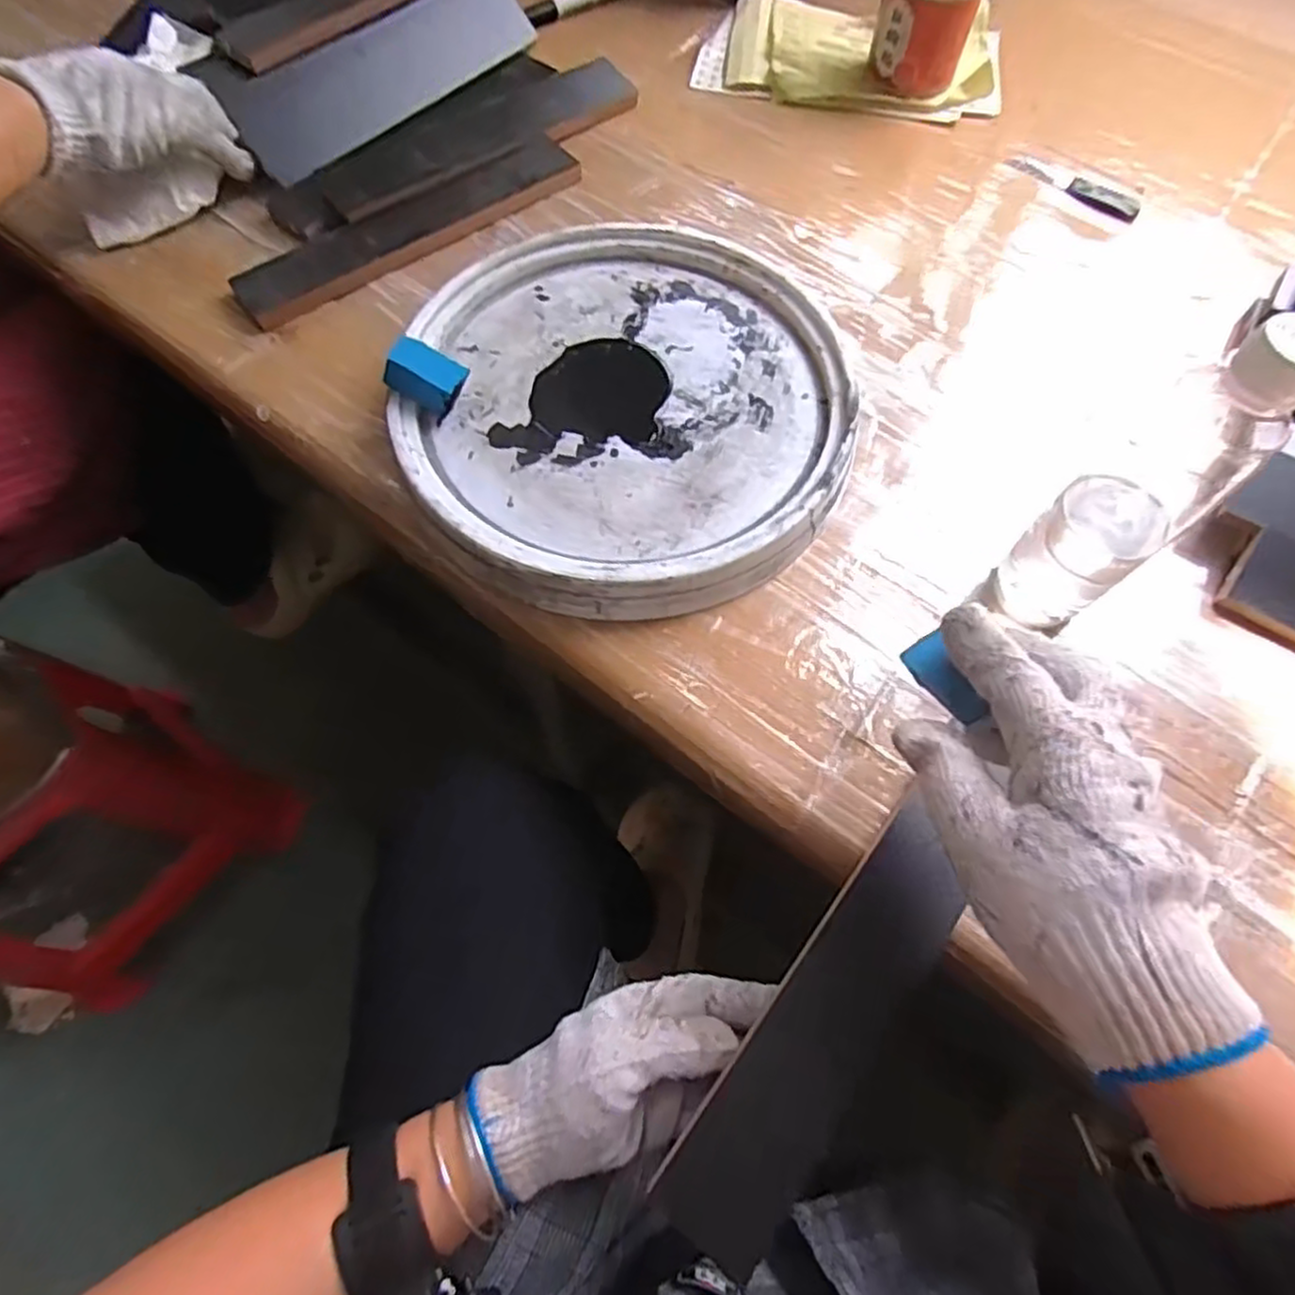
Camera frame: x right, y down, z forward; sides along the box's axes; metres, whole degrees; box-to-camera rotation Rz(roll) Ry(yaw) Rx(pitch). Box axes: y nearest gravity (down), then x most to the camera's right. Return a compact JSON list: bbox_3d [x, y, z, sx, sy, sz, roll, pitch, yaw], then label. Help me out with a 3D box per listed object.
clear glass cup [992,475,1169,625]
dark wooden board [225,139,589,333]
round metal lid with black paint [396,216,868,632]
[{"bbox_3d":[0.238,-0.051,0.405,0.048,0.078,0.053,-42,72,-18],"label":"clear glass cup"},{"bbox_3d":[-0.179,-0.326,0.558,0.280,0.014,0.058,-34,70,-15],"label":"dark wooden board"},{"bbox_3d":[-0.014,-0.156,0.471,0.277,0.038,0.289,0,65,-1],"label":"round metal lid with black paint"}]

